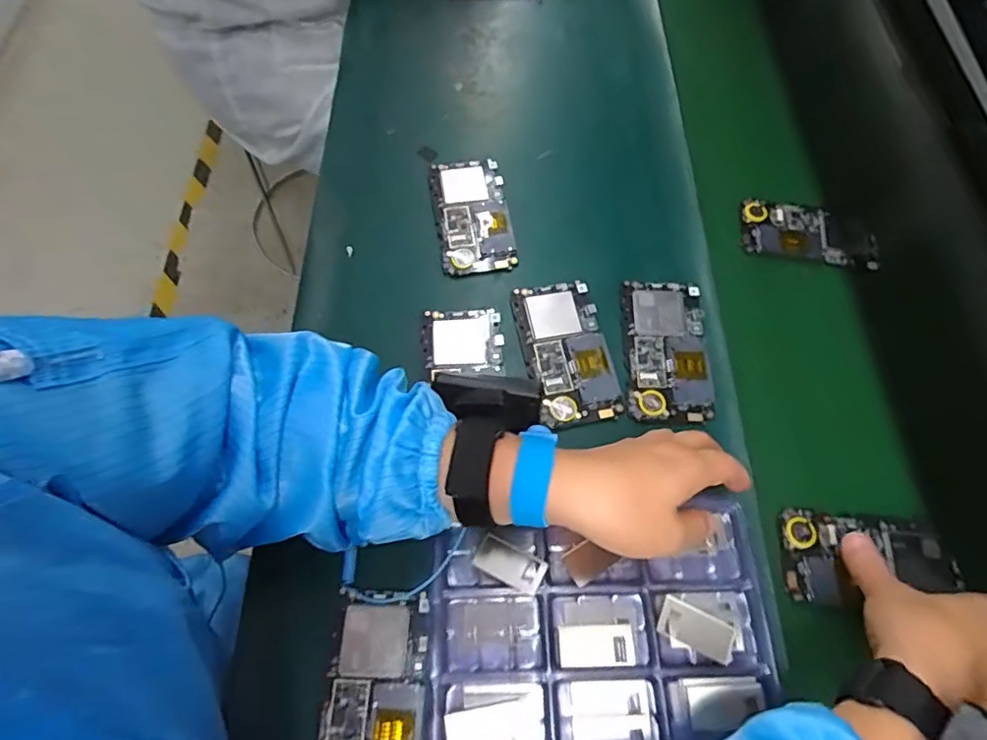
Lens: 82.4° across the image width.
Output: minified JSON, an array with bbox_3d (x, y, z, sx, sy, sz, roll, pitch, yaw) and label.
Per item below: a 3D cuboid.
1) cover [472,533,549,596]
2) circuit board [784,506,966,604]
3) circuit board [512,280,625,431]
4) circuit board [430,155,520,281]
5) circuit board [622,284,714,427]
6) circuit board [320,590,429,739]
[{"bbox_3d":[0.010,0.123,0.356,0.044,0.004,0.022,22,71,17],"label":"cover"},{"bbox_3d":[0.266,0.131,0.406,0.123,0.014,0.061,-3,65,-4],"label":"circuit board"},{"bbox_3d":[0.059,-0.015,0.458,0.065,0.008,0.125,-9,66,-8],"label":"circuit board"},{"bbox_3d":[-0.020,-0.142,0.518,0.067,0.009,0.128,-7,66,-7],"label":"circuit board"},{"bbox_3d":[0.141,-0.017,0.457,0.064,0.008,0.124,4,65,-2],"label":"circuit board"},{"bbox_3d":[-0.075,0.207,0.353,0.063,0.011,0.120,4,65,-2],"label":"circuit board"}]

